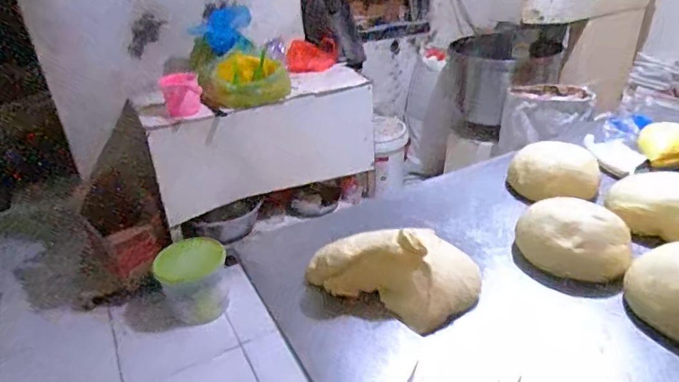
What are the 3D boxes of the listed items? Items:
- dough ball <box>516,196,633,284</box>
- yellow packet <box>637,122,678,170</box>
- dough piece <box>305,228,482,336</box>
[{"bbox_3d":[0.348,0.067,0.725,0.161,0.068,0.116,18,36,32],"label":"dough ball"},{"bbox_3d":[0.678,-0.094,0.984,0.135,0.071,0.107,-5,30,-3],"label":"yellow packet"},{"bbox_3d":[0.081,0.104,0.694,0.223,0.088,0.140,13,34,26],"label":"dough piece"}]

